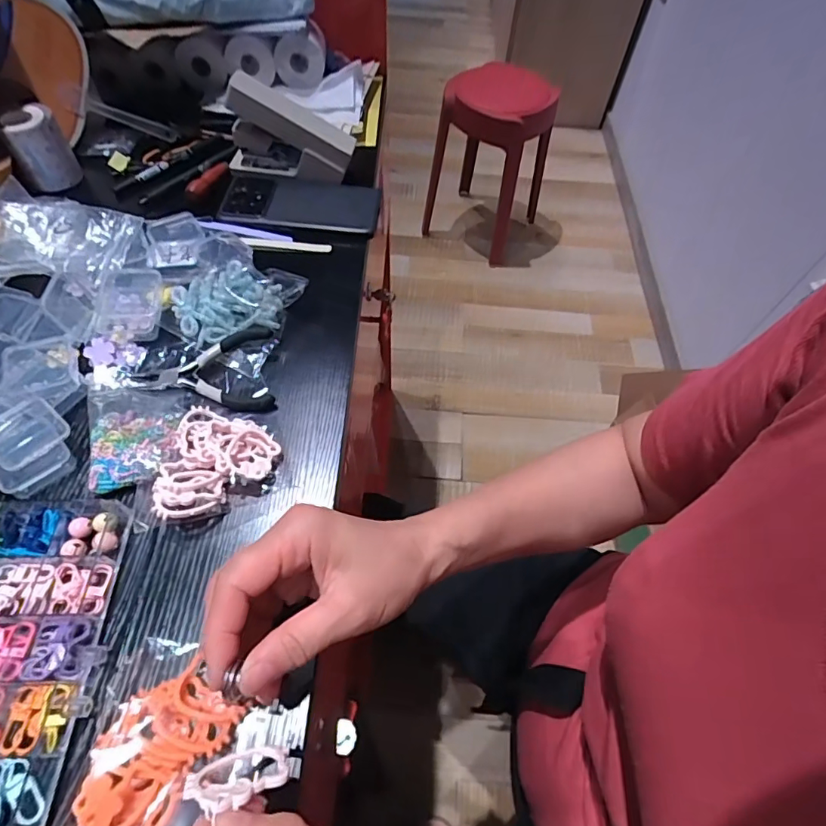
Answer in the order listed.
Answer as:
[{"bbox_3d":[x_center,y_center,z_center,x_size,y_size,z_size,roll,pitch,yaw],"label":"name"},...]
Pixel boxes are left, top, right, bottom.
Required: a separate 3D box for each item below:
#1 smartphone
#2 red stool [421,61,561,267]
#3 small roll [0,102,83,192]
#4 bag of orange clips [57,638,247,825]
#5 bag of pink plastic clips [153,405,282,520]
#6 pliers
[{"bbox_3d":[-0.117,-0.226,0.523,0.160,0.011,0.077,5,58,0],"label":"smartphone"},{"bbox_3d":[0.222,-0.728,1.431,0.310,0.485,0.267,21,60,10],"label":"red stool"},{"bbox_3d":[-0.379,-0.271,0.505,0.047,0.061,0.052,-26,63,-18],"label":"small roll"},{"bbox_3d":[-0.134,0.179,0.258,0.072,0.015,0.104,11,58,4],"label":"bag of orange clips"},{"bbox_3d":[-0.136,0.036,0.348,0.070,0.026,0.087,6,58,0],"label":"bag of pink plastic clips"},{"bbox_3d":[-0.166,-0.034,0.391,0.107,0.013,0.070,-6,59,-7],"label":"pliers"}]

